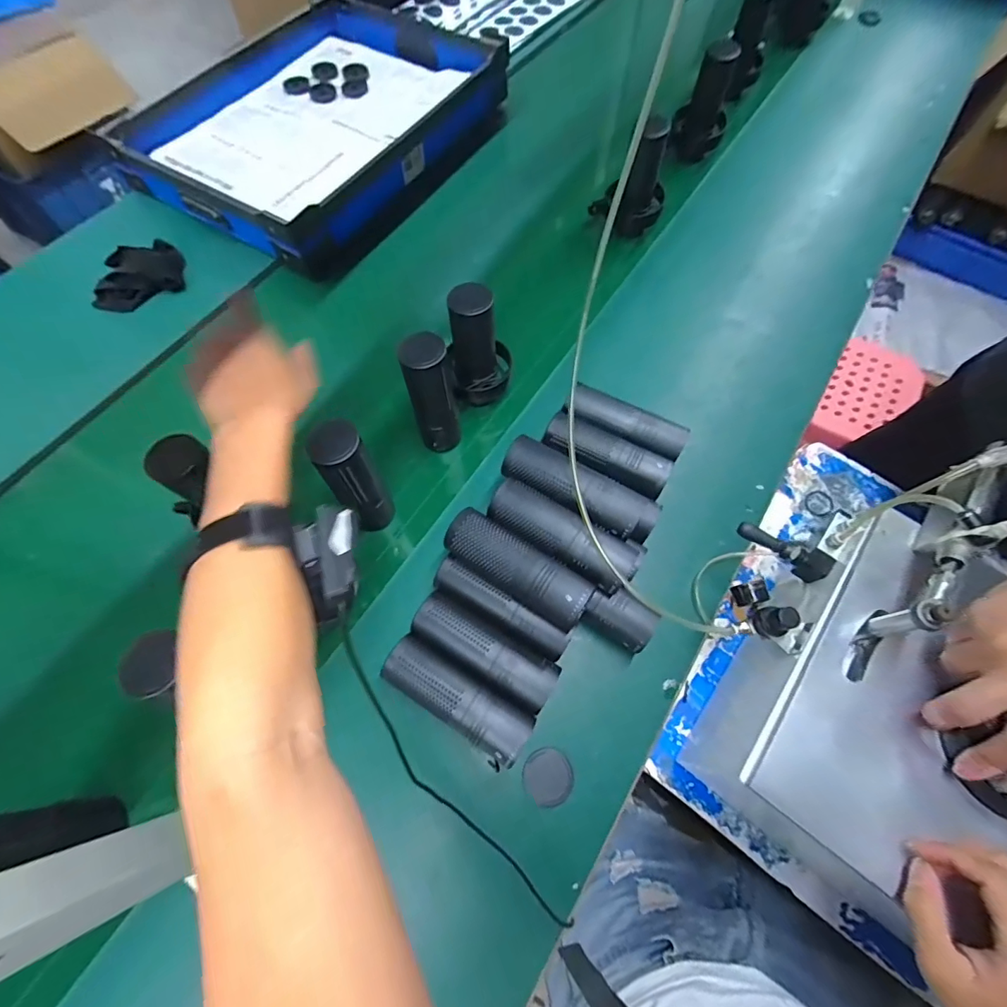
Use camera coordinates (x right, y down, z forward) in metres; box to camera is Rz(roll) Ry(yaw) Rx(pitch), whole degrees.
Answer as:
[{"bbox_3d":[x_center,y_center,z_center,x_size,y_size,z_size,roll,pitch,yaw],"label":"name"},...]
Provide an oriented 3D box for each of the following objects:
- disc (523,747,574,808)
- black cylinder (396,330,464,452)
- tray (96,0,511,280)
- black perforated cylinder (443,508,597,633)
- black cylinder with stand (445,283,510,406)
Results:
[{"bbox_3d":[0.047,0.283,0.479,0.049,0.004,0.052,0,66,0],"label":"disc"},{"bbox_3d":[-0.084,-0.129,0.566,0.062,0.163,0.045,-15,67,-7],"label":"black cylinder"},{"bbox_3d":[-0.347,-0.781,0.899,0.557,0.083,0.721,32,70,13],"label":"tray"},{"bbox_3d":[0.003,0.060,0.489,0.142,0.043,0.050,34,70,11],"label":"black perforated cylinder"},{"bbox_3d":[-0.030,-0.198,0.599,0.079,0.165,0.064,-4,66,-2],"label":"black cylinder with stand"}]

